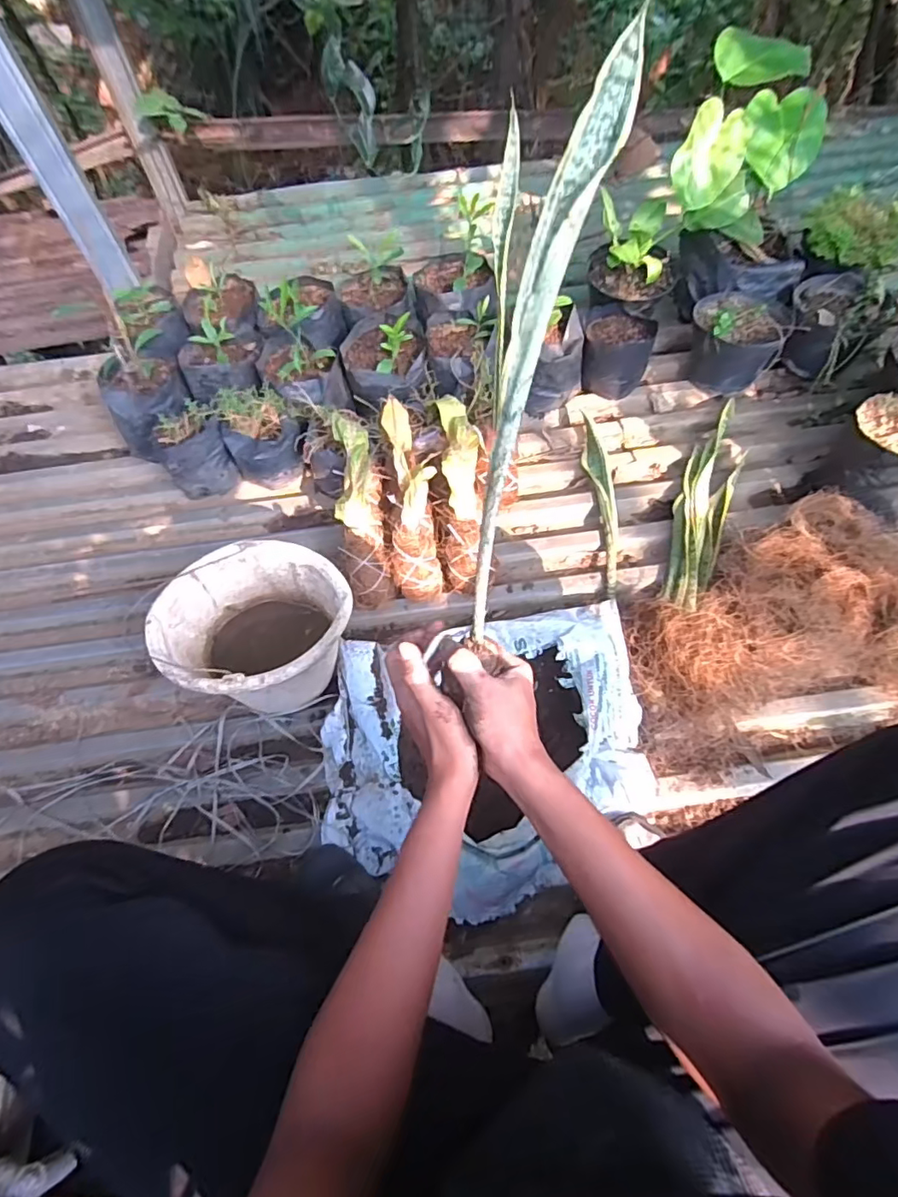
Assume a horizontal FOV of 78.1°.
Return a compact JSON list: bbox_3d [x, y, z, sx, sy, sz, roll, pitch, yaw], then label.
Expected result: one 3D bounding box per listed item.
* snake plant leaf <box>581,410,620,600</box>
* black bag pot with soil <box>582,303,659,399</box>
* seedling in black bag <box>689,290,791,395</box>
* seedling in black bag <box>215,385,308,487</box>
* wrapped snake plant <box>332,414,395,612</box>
[{"bbox_3d":[0.270,-0.171,0.963,0.047,0.019,0.380,0,64,1],"label":"snake plant leaf"},{"bbox_3d":[0.317,-0.476,1.071,0.136,0.112,0.134,18,66,9],"label":"black bag pot with soil"},{"bbox_3d":[0.534,-0.486,1.050,0.158,0.141,0.172,20,66,10],"label":"seedling in black bag"},{"bbox_3d":[-0.333,-0.284,1.003,0.128,0.145,0.128,-26,67,-11],"label":"seedling in black bag"},{"bbox_3d":[-0.140,-0.144,0.880,0.068,0.098,0.317,-8,88,-1],"label":"wrapped snake plant"}]

